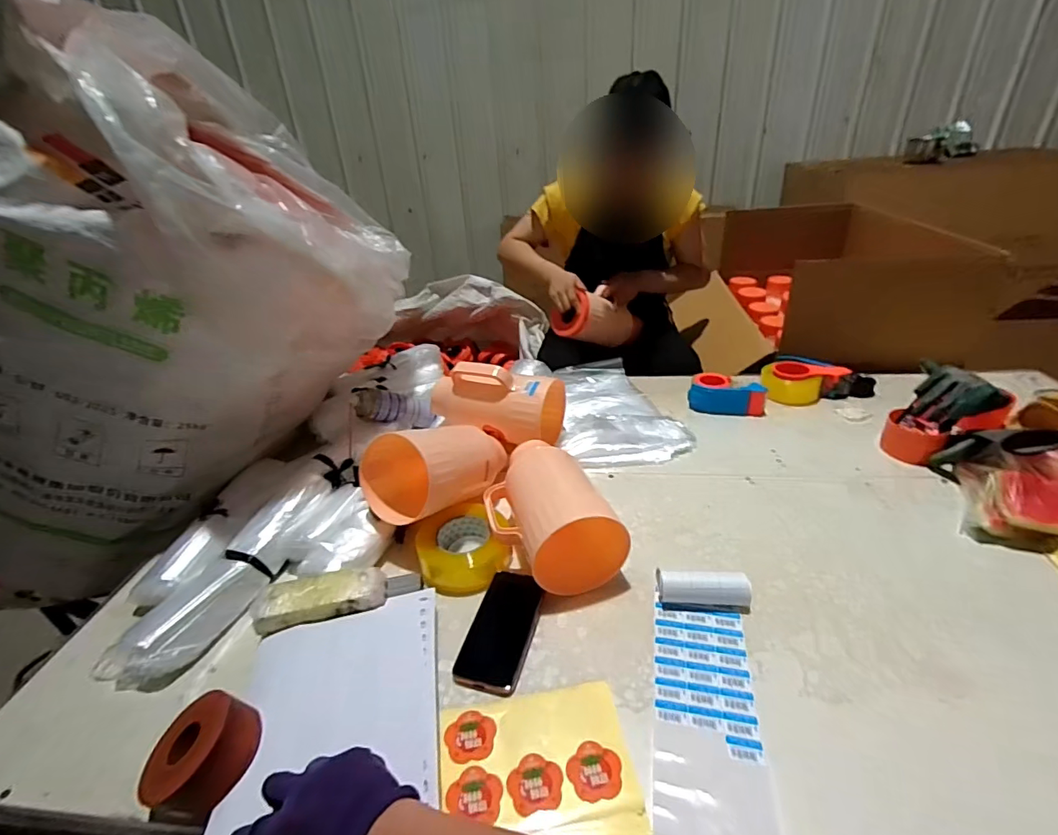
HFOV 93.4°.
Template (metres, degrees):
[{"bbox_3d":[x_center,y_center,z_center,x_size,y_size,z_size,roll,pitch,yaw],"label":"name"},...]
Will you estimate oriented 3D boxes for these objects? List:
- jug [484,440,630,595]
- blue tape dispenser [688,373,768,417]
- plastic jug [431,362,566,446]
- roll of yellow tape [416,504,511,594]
[{"bbox_3d":[0.026,0.143,0.732,0.149,0.141,0.209,-15,32,-18],"label":"jug"},{"bbox_3d":[0.432,-0.048,1.088,0.157,0.053,0.077,9,33,21],"label":"blue tape dispenser"},{"bbox_3d":[-0.065,-0.042,0.945,0.246,0.134,0.114,10,33,23],"label":"plastic jug"},{"bbox_3d":[-0.096,0.192,0.746,0.135,0.064,0.128,-3,31,2],"label":"roll of yellow tape"}]

